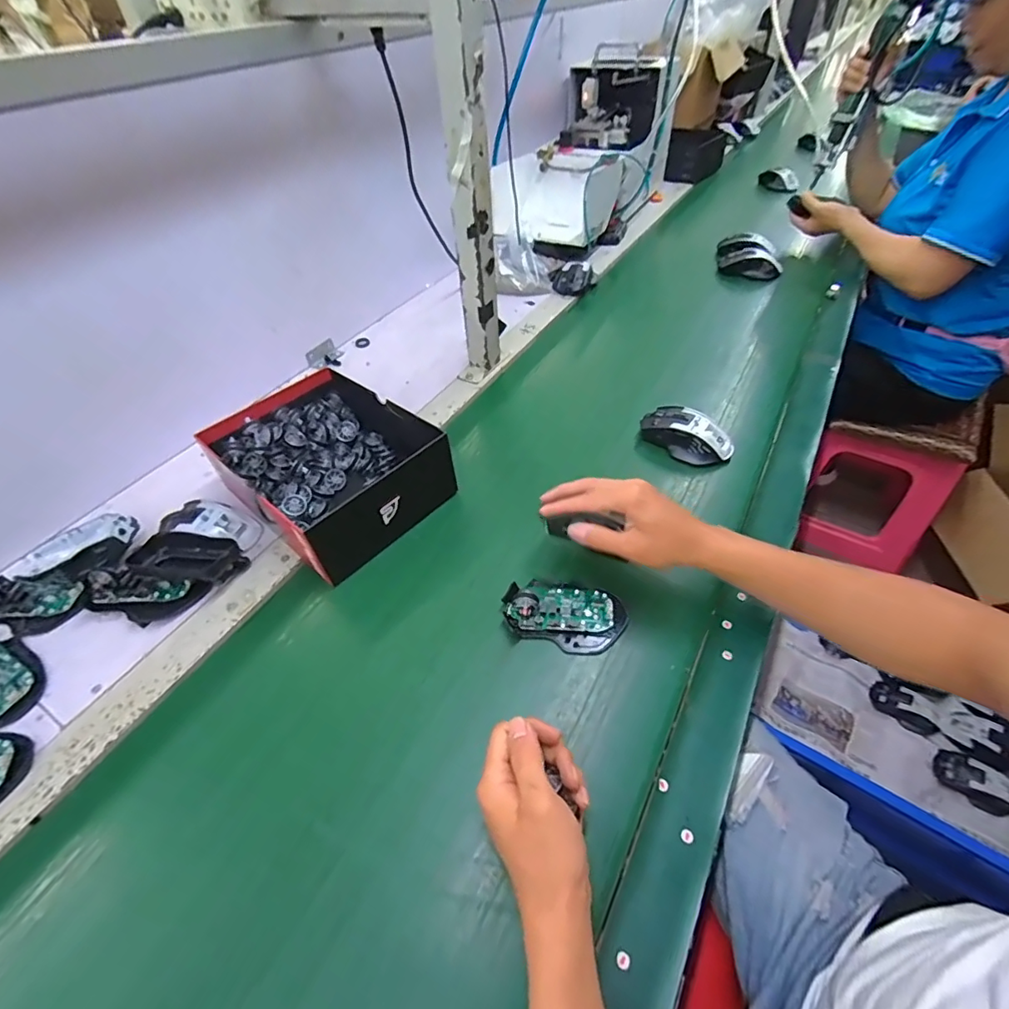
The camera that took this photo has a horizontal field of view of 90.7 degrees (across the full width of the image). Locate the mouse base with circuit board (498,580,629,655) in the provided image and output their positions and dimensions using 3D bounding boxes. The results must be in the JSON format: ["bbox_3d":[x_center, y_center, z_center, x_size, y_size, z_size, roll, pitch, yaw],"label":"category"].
[{"bbox_3d":[0.056,0.100,0.477,0.114,0.028,0.067,13,49,16],"label":"mouse base with circuit board"}]

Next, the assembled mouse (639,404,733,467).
[{"bbox_3d":[0.232,-0.089,0.634,0.114,0.042,0.059,28,55,27],"label":"assembled mouse"}]

